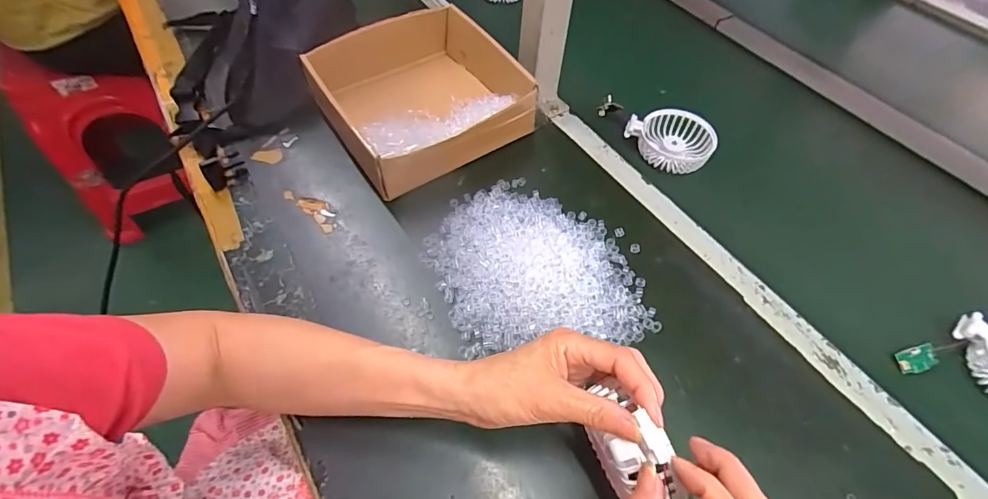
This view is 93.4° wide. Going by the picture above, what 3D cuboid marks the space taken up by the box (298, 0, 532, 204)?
[{"bbox_3d":[-0.090,-0.183,0.559,0.209,0.083,0.224,-30,61,-20],"label":"box"}]

